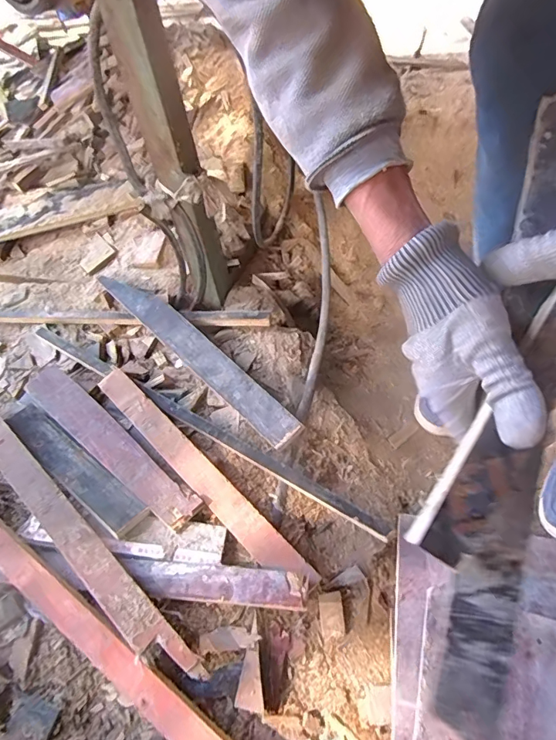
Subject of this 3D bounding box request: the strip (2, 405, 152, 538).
[{"bbox_3d":[-0.261,0.115,0.572,0.251,0.018,0.045,32,62,25],"label":"strip"}]

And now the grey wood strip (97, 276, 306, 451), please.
[{"bbox_3d":[-0.123,-0.032,0.657,0.390,0.009,0.048,40,83,23],"label":"grey wood strip"}]

